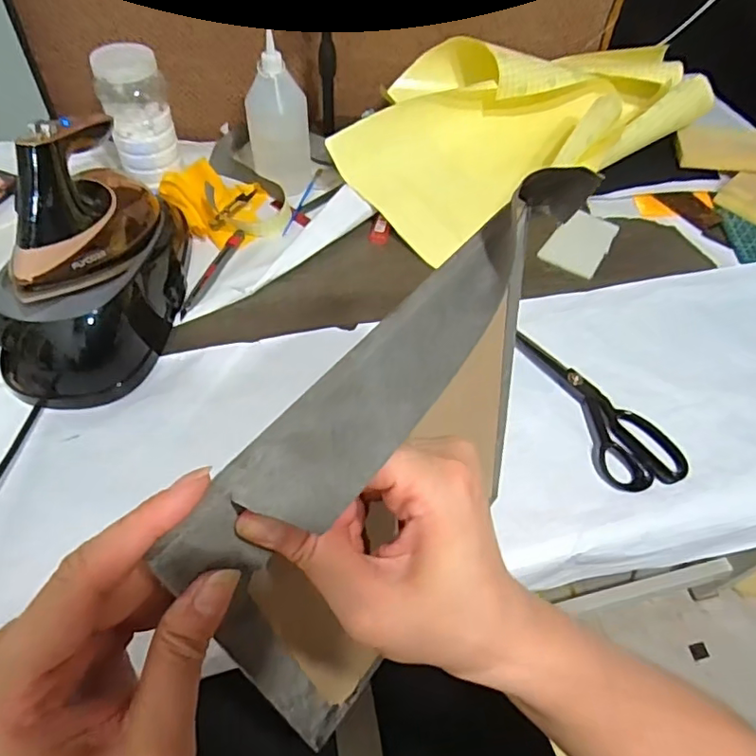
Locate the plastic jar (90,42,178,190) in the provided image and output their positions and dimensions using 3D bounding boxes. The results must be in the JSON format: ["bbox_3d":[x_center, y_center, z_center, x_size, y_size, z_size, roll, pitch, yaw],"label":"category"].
[{"bbox_3d":[-0.297,-0.327,0.702,0.078,0.139,0.087,-14,55,-13],"label":"plastic jar"}]

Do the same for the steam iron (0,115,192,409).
[{"bbox_3d":[-0.289,-0.142,0.572,0.135,0.182,0.286,7,53,2],"label":"steam iron"}]

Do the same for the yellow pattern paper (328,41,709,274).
[{"bbox_3d":[0.193,-0.376,0.810,0.541,0.109,0.289,-27,59,-22],"label":"yellow pattern paper"}]

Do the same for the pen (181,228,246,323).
[{"bbox_3d":[-0.197,-0.130,0.684,0.020,0.009,0.154,14,54,7],"label":"pen"}]

